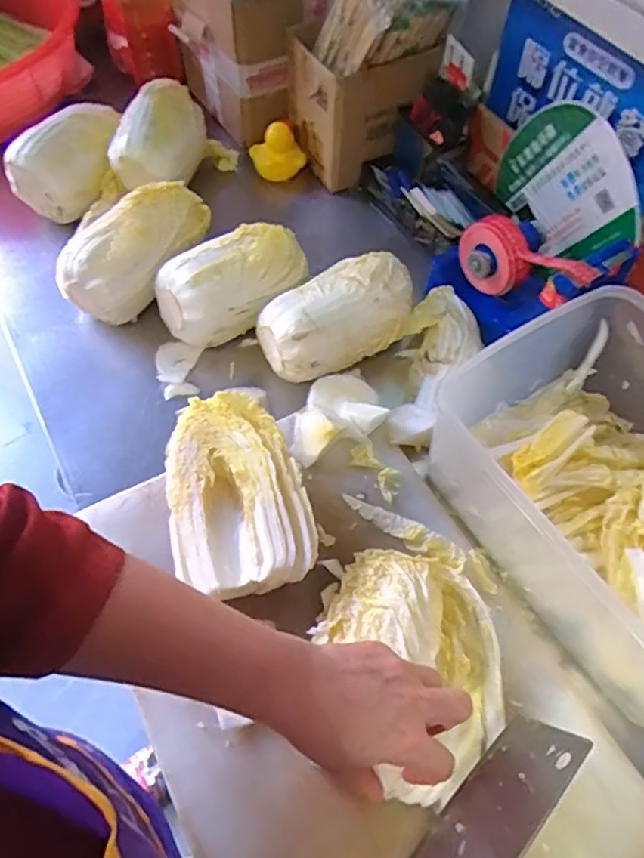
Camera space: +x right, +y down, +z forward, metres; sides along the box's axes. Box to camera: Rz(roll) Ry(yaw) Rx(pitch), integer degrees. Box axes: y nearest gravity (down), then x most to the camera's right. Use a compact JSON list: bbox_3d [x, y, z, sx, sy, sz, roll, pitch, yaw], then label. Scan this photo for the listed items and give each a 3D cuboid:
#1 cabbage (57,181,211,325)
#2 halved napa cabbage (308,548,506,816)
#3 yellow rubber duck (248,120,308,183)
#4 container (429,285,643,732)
[{"bbox_3d":[-0.207,-0.200,0.684,0.097,0.104,0.169,27,61,14],"label":"cabbage"},{"bbox_3d":[0.076,0.180,0.463,0.140,0.054,0.183,-23,62,-15],"label":"halved napa cabbage"},{"bbox_3d":[-0.061,-0.381,0.816,0.067,0.056,0.055,-18,61,-13],"label":"yellow rubber duck"},{"bbox_3d":[0.283,0.053,0.516,0.266,0.118,0.320,-29,64,-18],"label":"container"}]

